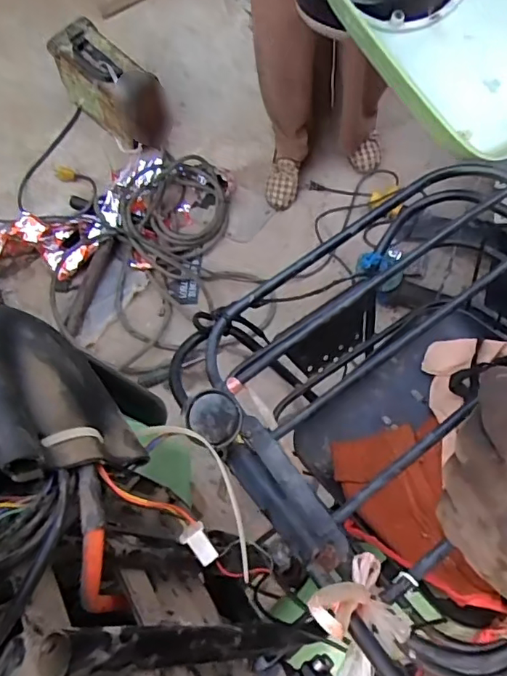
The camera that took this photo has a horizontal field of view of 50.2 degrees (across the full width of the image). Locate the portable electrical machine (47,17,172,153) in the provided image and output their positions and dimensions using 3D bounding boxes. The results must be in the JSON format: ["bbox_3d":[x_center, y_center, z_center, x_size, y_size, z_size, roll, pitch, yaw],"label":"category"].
[{"bbox_3d":[-0.354,-0.629,1.360,0.149,0.195,0.282,-38,66,-16],"label":"portable electrical machine"}]

